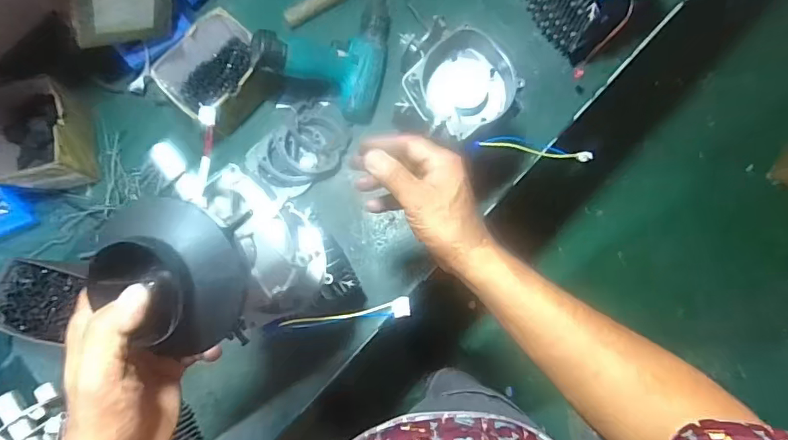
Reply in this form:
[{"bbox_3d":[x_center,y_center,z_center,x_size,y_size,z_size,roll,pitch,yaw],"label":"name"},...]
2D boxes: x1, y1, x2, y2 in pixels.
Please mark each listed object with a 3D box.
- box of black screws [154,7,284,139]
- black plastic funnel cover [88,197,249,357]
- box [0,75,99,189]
[{"bbox_3d":[-0.263,-0.217,0.749,0.135,0.103,0.158,39,84,7],"label":"box of black screws"},{"bbox_3d":[-0.136,0.035,0.301,0.079,0.051,0.083,28,83,6],"label":"black plastic funnel cover"},{"bbox_3d":[-0.535,-0.133,0.738,0.115,0.087,0.165,-12,81,0],"label":"box"}]

